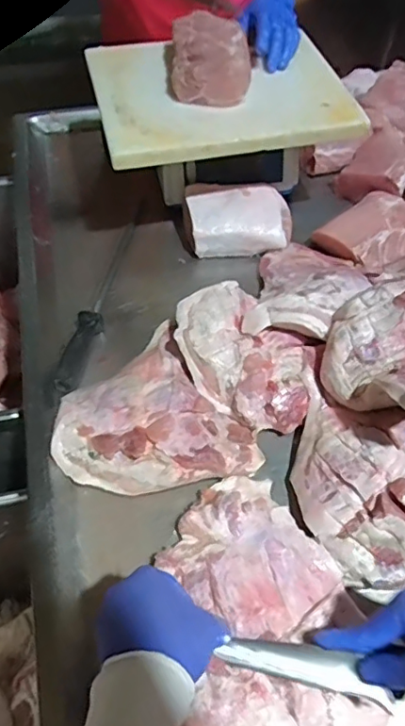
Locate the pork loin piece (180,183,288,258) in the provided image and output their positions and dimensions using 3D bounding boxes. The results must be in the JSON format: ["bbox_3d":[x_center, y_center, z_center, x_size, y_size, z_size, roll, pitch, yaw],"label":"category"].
[{"bbox_3d":[0.053,-0.224,0.857,0.163,0.059,0.114,0,53,-1],"label":"pork loin piece"}]

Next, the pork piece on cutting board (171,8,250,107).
[{"bbox_3d":[0.013,-0.457,0.825,0.111,0.053,0.182,0,53,-2],"label":"pork piece on cutting board"}]

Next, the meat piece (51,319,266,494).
[{"bbox_3d":[-0.064,0.073,0.646,0.206,0.055,0.222,-32,60,-23],"label":"meat piece"}]

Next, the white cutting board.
[{"bbox_3d":[0.024,-0.413,0.841,0.359,0.034,0.301,-10,53,-9],"label":"white cutting board"}]

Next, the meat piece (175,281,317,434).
[{"bbox_3d":[0.053,-0.011,0.684,0.141,0.056,0.205,-32,60,-23],"label":"meat piece"}]

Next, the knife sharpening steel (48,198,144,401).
[{"bbox_3d":[-0.137,-0.128,0.811,0.034,0.036,0.428,9,53,5],"label":"knife sharpening steel"}]

